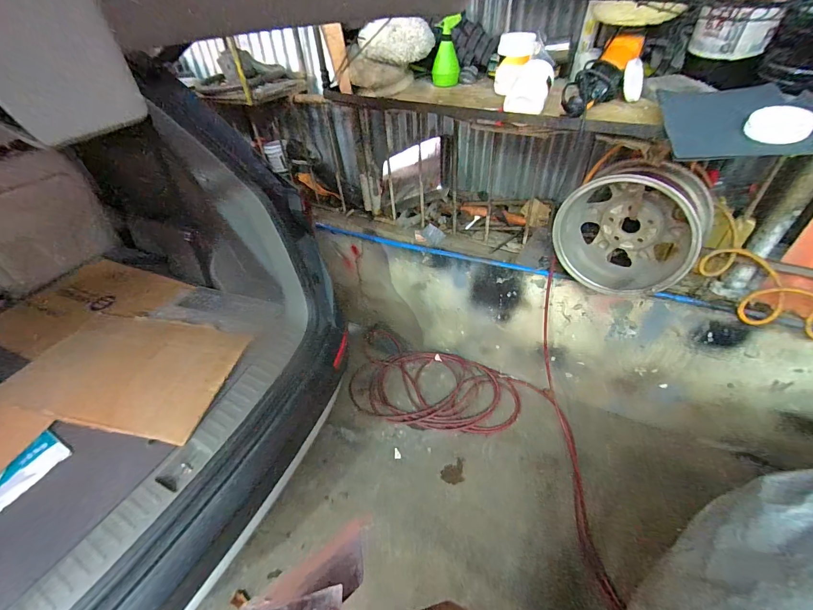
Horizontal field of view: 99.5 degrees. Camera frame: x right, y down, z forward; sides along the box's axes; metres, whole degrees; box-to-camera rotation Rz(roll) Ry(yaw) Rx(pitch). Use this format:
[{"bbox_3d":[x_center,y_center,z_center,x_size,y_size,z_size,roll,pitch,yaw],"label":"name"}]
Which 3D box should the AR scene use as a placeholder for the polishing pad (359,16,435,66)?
[{"bbox_3d":[-0.026,-0.837,1.084,0.211,0.100,0.170,6,44,10],"label":"polishing pad"}]

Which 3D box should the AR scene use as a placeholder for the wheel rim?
[{"bbox_3d":[0.698,-0.231,1.099,0.384,0.394,0.221,30,53,30],"label":"wheel rim"}]

